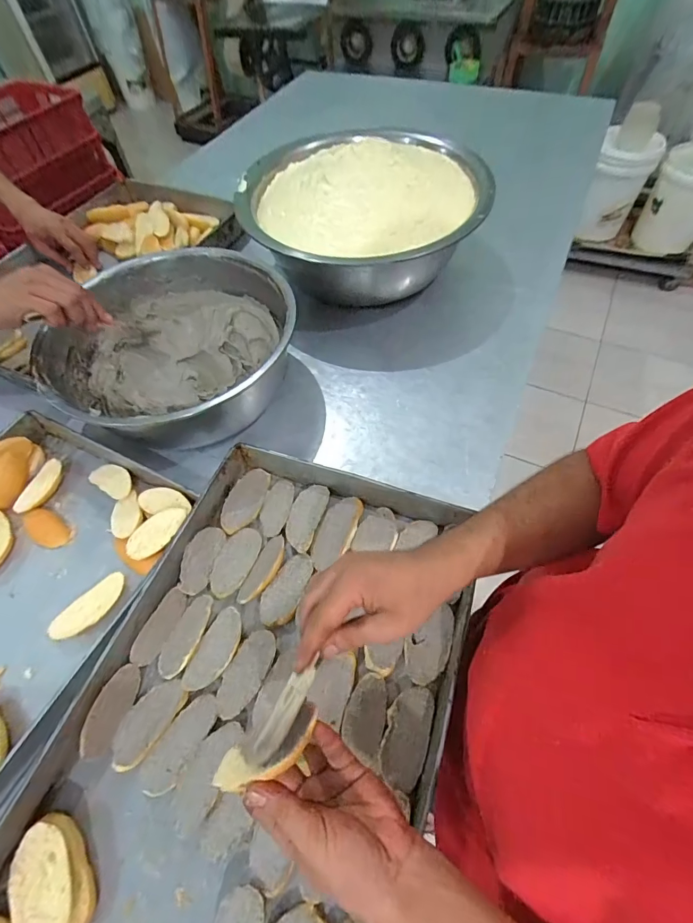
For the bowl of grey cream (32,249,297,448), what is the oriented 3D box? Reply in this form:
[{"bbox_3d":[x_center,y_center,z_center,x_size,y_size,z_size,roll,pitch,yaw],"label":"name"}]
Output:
[{"bbox_3d":[-0.293,-0.189,0.713,0.377,0.148,0.374,-1,56,2],"label":"bowl of grey cream"}]

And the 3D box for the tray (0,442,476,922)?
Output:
[{"bbox_3d":[-0.101,0.283,0.447,0.382,0.047,0.620,17,59,14],"label":"tray"}]

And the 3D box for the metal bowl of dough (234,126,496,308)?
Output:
[{"bbox_3d":[0.030,-0.492,0.852,0.483,0.180,0.402,0,58,3],"label":"metal bowl of dough"}]

